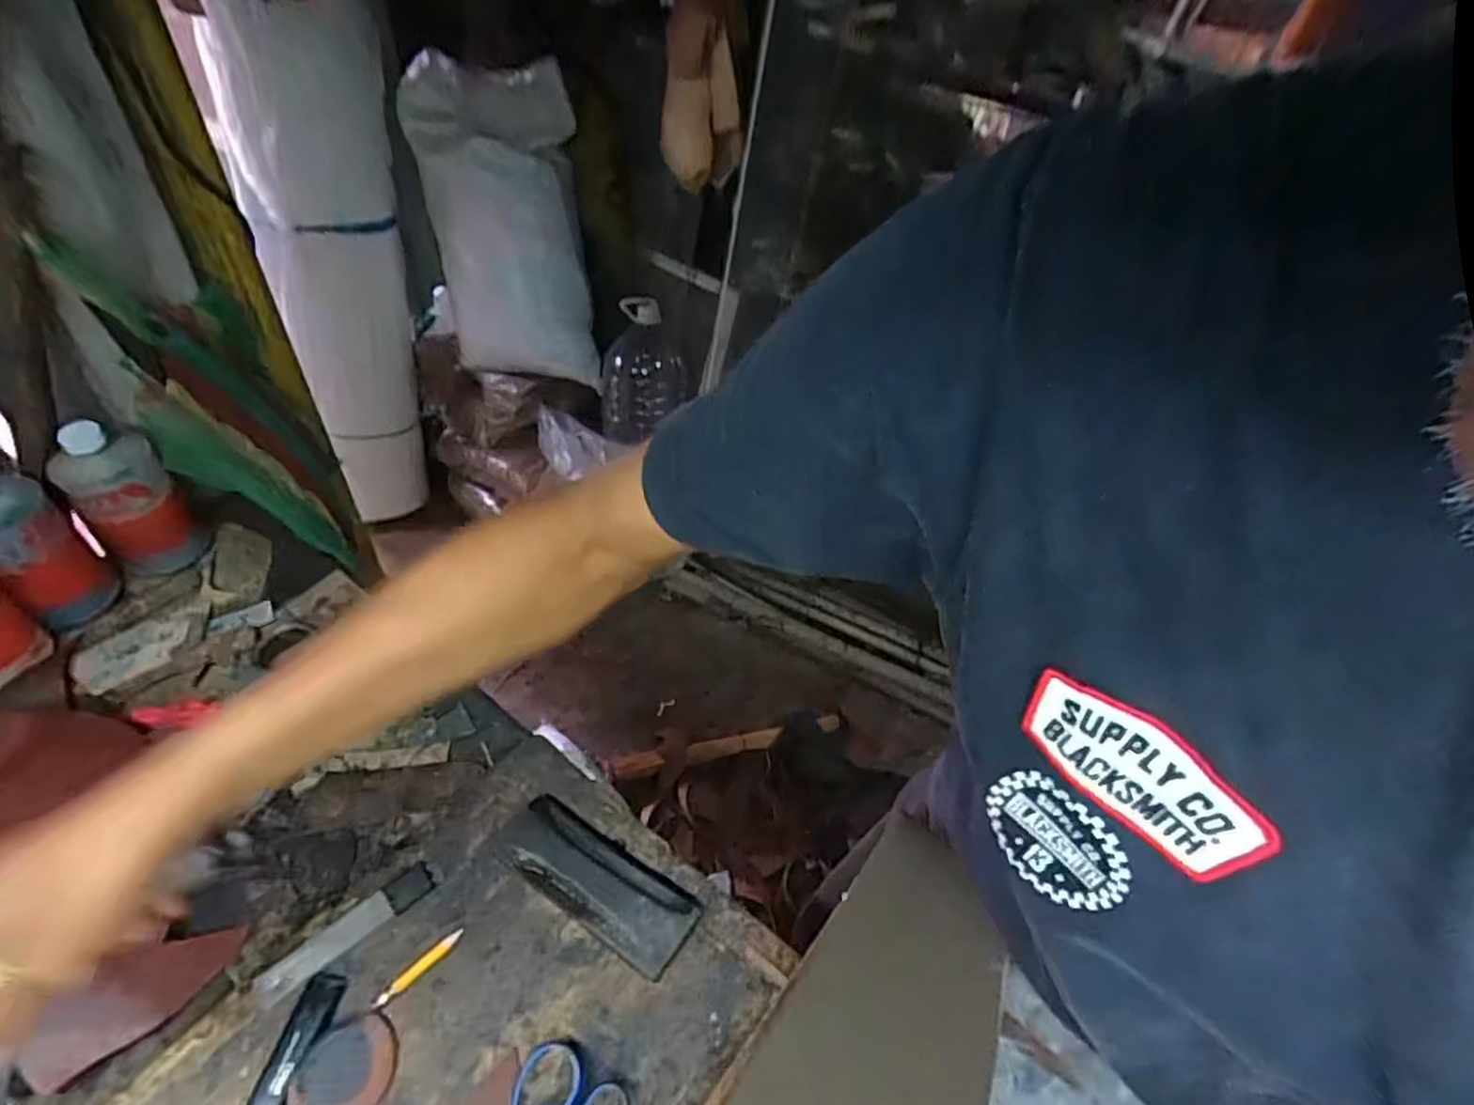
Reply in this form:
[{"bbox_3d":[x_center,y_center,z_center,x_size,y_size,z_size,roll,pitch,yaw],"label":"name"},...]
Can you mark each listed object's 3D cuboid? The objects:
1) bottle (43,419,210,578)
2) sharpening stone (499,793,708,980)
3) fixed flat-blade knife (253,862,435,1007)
[{"bbox_3d":[-0.558,-0.048,0.655,0.075,0.158,0.078,-32,55,-30],"label":"bottle"},{"bbox_3d":[-0.100,0.230,0.502,0.151,0.017,0.060,26,49,21],"label":"sharpening stone"},{"bbox_3d":[-0.260,0.250,0.470,0.113,0.011,0.024,-30,54,-29],"label":"fixed flat-blade knife"}]

